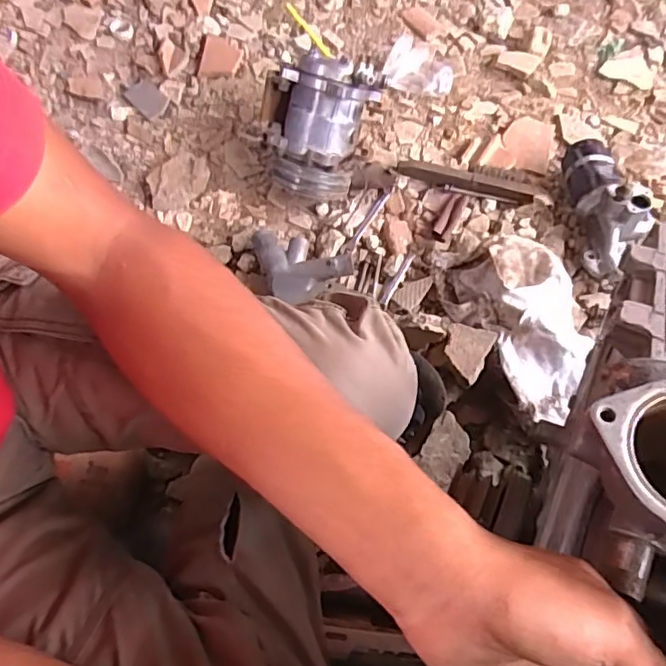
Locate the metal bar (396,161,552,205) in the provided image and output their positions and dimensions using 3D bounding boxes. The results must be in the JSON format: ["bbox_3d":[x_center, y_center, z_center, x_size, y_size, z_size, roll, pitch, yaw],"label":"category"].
[{"bbox_3d":[0.234,-0.250,0.967,0.249,0.036,0.034,16,68,7],"label":"metal bar"}]

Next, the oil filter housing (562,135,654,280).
[{"bbox_3d":[0.441,-0.207,0.915,0.100,0.097,0.234,-5,67,-1],"label":"oil filter housing"}]

